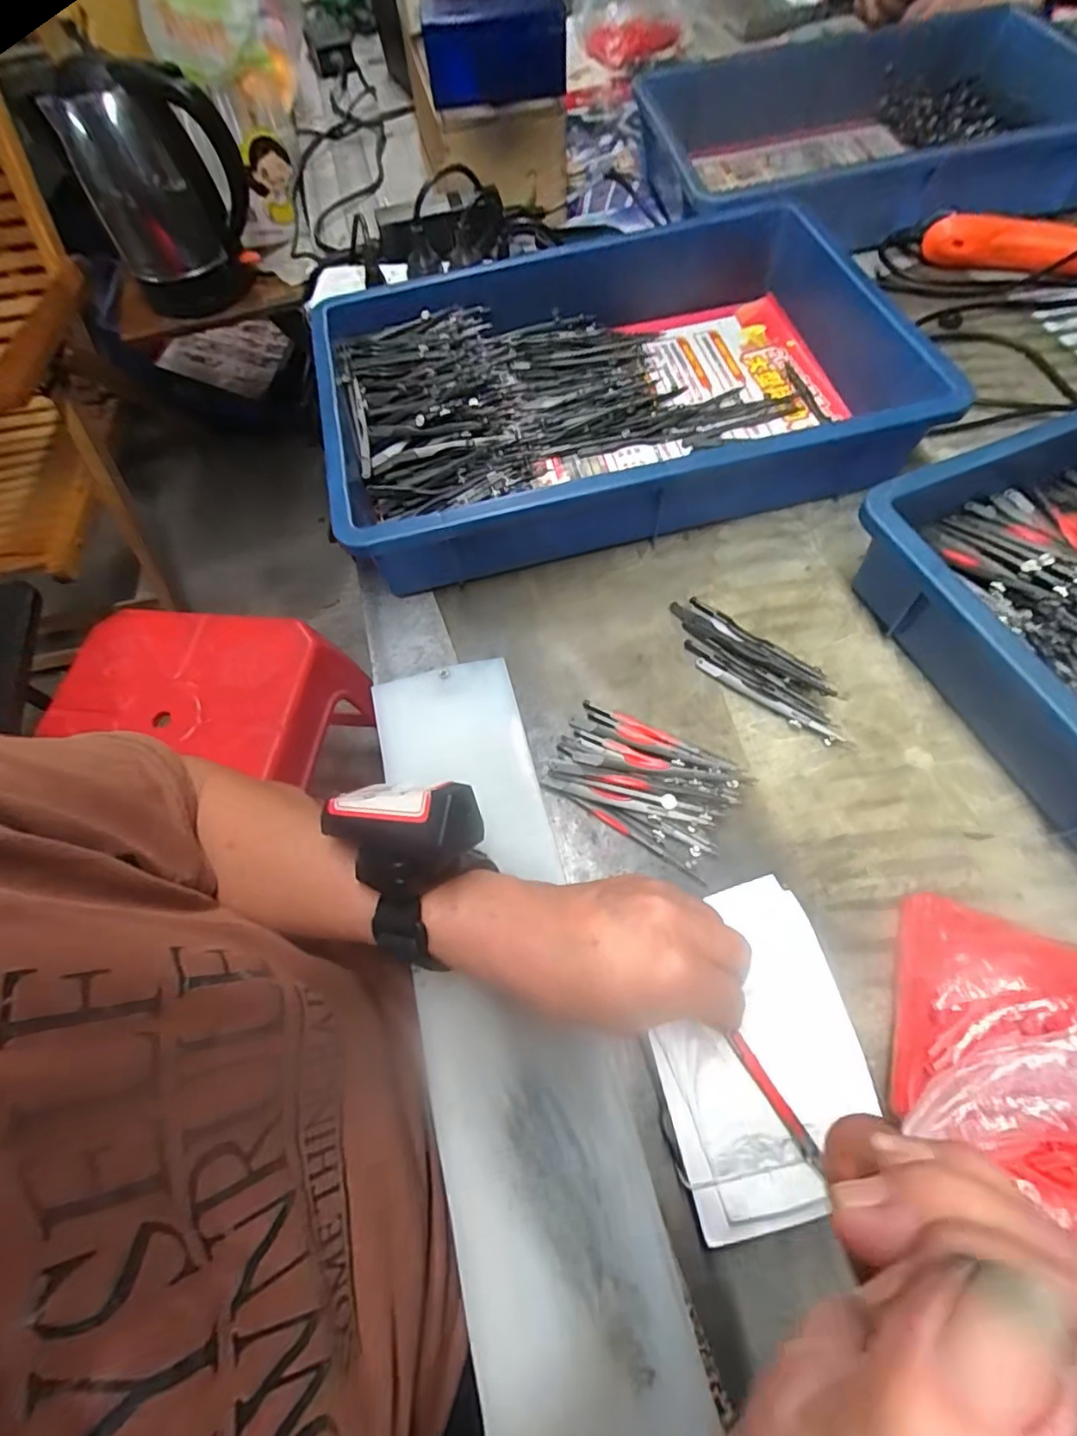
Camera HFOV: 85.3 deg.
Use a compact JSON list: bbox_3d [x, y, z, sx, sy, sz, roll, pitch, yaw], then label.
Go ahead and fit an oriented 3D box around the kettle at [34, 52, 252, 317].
[{"bbox_3d":[-0.472,-0.672,0.752,0.188,0.233,0.134,-24,64,-7],"label":"kettle"}]

